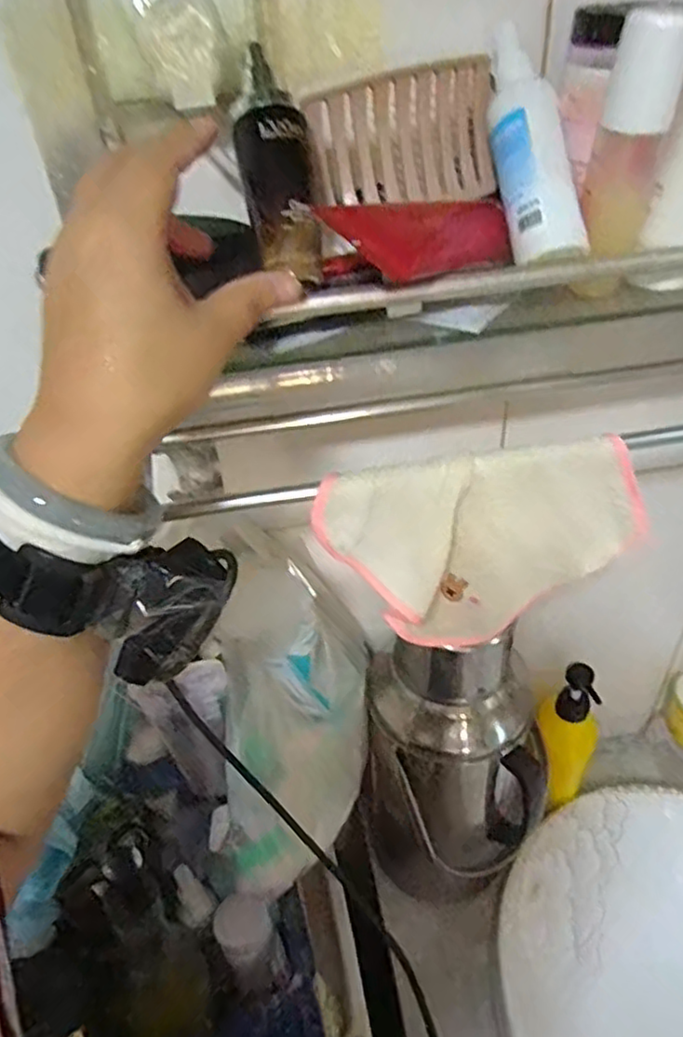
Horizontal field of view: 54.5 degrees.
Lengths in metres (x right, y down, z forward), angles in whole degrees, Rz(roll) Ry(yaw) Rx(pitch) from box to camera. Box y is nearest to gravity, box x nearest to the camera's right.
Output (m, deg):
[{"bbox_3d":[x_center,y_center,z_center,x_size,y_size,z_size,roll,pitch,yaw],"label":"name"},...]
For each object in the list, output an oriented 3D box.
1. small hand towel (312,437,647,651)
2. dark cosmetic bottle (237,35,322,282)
[{"bbox_3d":[0.099,0.028,0.472,0.222,0.162,0.027,-6,38,-5],"label":"small hand towel"},{"bbox_3d":[-0.032,-0.177,0.337,0.035,0.123,0.034,-9,-4,-10],"label":"dark cosmetic bottle"}]

